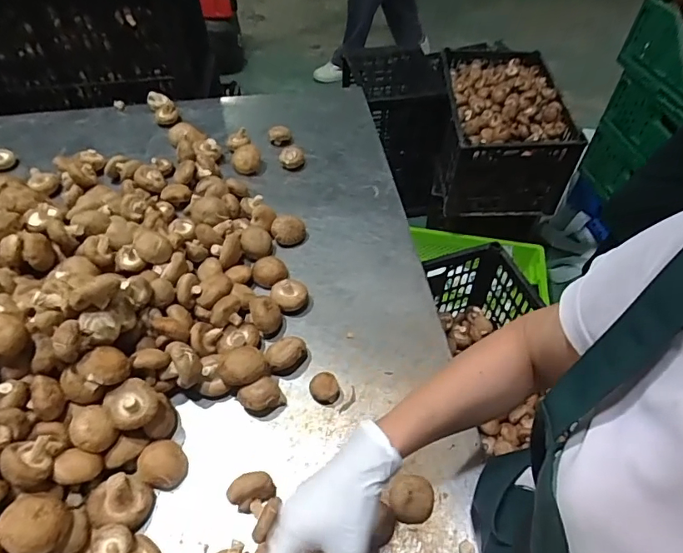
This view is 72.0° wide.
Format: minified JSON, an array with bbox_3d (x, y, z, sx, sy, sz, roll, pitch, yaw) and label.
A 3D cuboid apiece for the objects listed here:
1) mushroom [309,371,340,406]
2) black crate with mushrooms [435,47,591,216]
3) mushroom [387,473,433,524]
[{"bbox_3d":[-0.022,0.142,0.596,0.035,0.023,0.037,0,51,0],"label":"mushroom"},{"bbox_3d":[0.514,-0.530,1.637,0.386,0.305,0.604,-3,51,-2],"label":"black crate with mushrooms"},{"bbox_3d":[0.077,0.244,0.518,0.048,0.027,0.044,0,51,0],"label":"mushroom"}]

